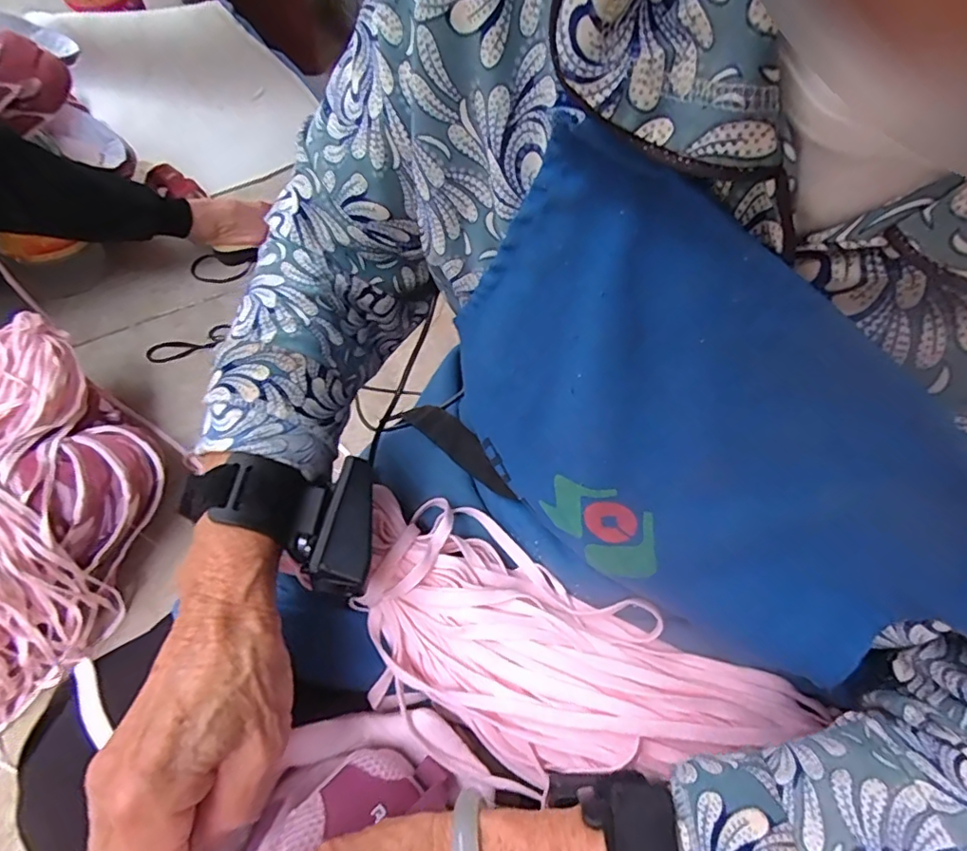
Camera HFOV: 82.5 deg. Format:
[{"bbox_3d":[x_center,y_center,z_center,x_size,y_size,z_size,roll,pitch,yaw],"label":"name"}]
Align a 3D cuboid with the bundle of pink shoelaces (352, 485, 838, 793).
[{"bbox_3d":[0.040,0.137,0.317,0.241,0.056,0.110,23,58,11],"label":"bundle of pink shoelaces"}]

